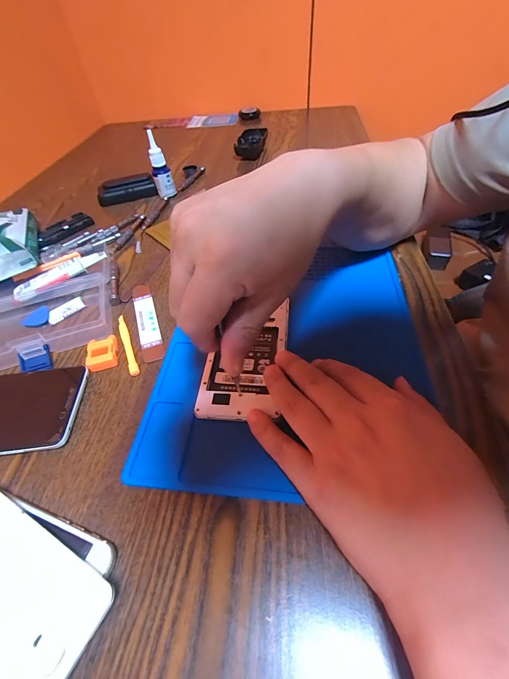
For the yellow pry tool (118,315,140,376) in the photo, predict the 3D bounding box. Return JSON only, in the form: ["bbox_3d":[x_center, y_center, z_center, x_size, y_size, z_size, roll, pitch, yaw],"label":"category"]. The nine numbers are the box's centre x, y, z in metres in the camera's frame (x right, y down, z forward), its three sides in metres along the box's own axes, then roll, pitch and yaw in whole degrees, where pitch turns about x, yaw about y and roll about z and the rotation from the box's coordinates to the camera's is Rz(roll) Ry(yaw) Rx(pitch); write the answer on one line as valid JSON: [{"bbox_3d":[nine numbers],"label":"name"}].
[{"bbox_3d":[-0.127,0.004,0.293,0.008,0.006,0.082,-24,52,-14],"label":"yellow pry tool"}]

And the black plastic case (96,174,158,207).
[{"bbox_3d":[-0.220,-0.256,0.506,0.096,0.029,0.032,-14,50,-6],"label":"black plastic case"}]

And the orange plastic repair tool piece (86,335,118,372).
[{"bbox_3d":[-0.145,0.013,0.282,0.025,0.014,0.031,-15,50,-7],"label":"orange plastic repair tool piece"}]

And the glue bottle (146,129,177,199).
[{"bbox_3d":[-0.153,-0.279,0.477,0.030,0.091,0.028,-13,50,-5],"label":"glue bottle"}]

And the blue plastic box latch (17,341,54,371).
[{"bbox_3d":[-0.213,0.018,0.282,0.028,0.019,0.020,-20,51,-11],"label":"blue plastic box latch"}]

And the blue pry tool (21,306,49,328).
[{"bbox_3d":[-0.246,-0.026,0.328,0.028,0.004,0.033,-25,52,-15],"label":"blue pry tool"}]

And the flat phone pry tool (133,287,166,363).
[{"bbox_3d":[-0.116,-0.022,0.315,0.022,0.004,0.116,-19,51,-10],"label":"flat phone pry tool"}]

